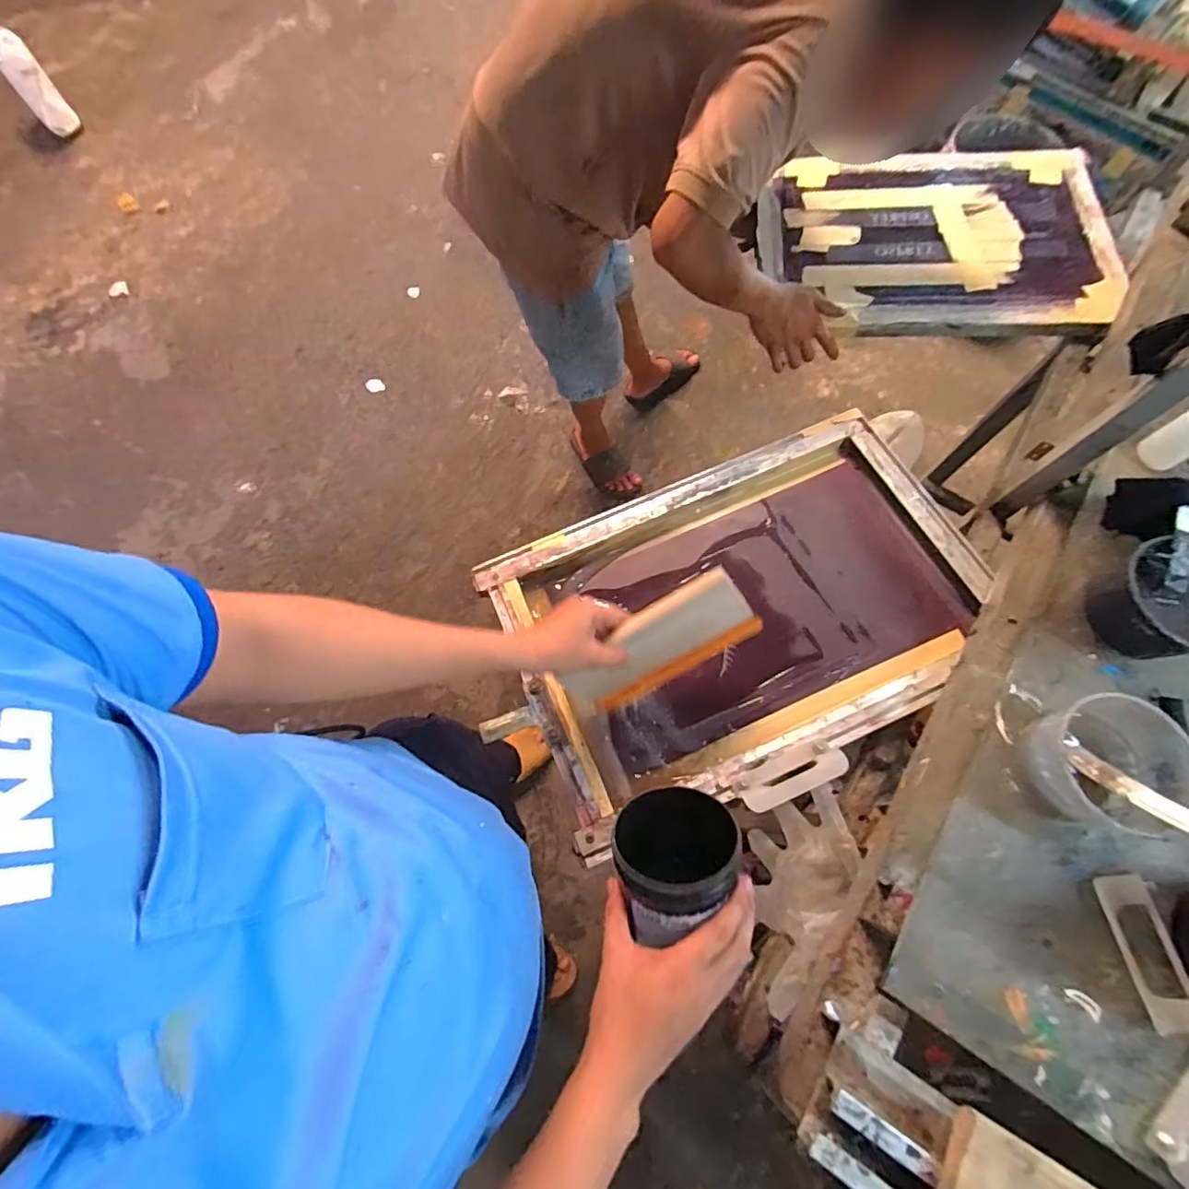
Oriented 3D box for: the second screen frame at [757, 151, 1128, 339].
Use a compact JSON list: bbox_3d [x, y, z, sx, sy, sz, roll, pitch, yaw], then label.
[{"bbox_3d":[0.535,-0.577,0.922,0.529,0.035,0.394,4,71,7],"label":"second screen frame"}]

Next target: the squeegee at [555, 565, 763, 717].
[{"bbox_3d":[0.068,0.068,0.639,0.225,0.128,0.020,-34,46,14],"label":"squeegee"}]

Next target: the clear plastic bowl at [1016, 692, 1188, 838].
[{"bbox_3d":[0.464,0.156,0.523,0.119,0.079,0.112,-17,72,-7],"label":"clear plastic bowl"}]

